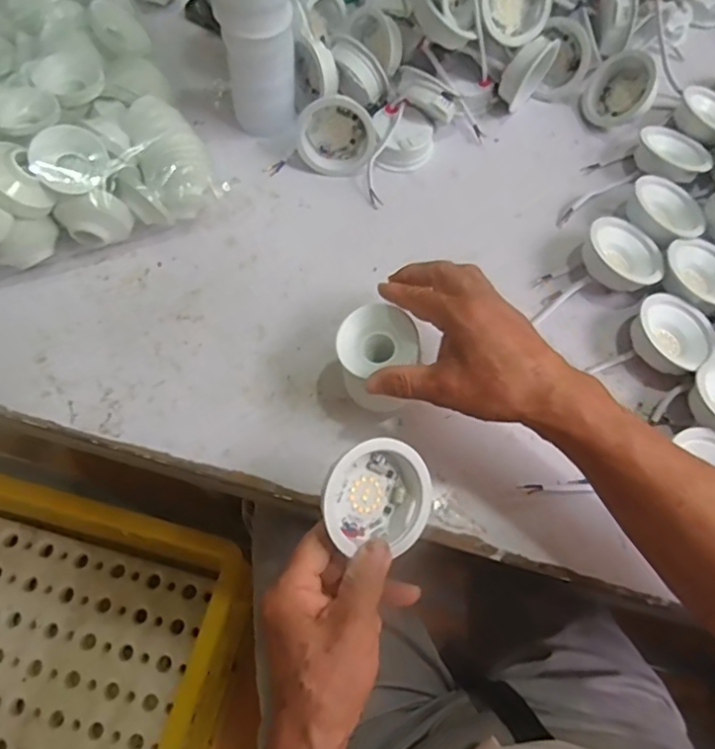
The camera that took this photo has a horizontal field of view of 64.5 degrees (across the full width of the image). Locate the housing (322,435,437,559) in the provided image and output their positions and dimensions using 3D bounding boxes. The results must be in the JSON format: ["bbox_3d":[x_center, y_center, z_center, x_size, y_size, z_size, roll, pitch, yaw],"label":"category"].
[{"bbox_3d":[0.009,0.077,0.354,0.067,0.036,0.067,1,87,-22],"label":"housing"}]

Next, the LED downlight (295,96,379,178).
[{"bbox_3d":[-0.018,-0.223,0.528,0.071,0.068,0.025,8,44,-1],"label":"LED downlight"}]

